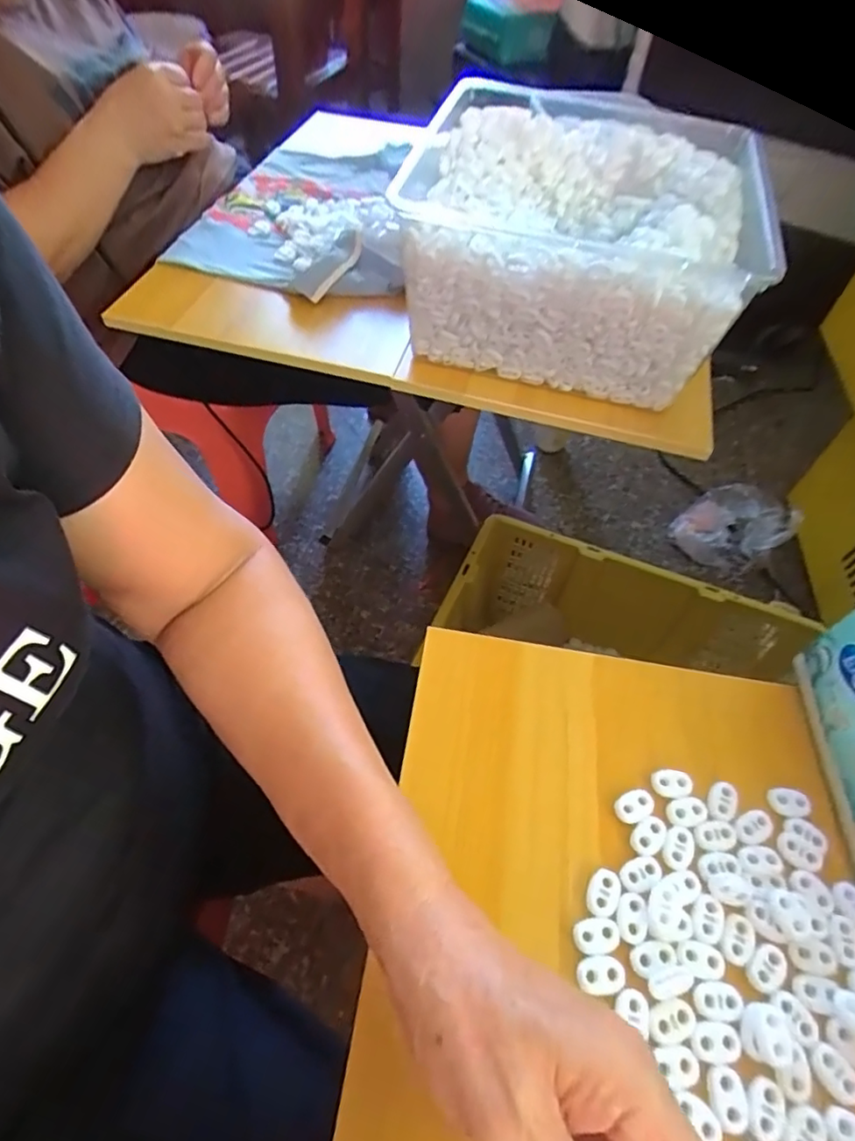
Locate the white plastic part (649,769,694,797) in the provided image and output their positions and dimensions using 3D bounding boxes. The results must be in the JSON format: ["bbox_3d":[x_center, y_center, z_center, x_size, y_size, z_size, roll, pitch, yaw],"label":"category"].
[{"bbox_3d":[0.140,0.121,0.327,0.023,0.004,0.015,3,54,0],"label":"white plastic part"}]

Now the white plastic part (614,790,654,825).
[{"bbox_3d":[0.116,0.131,0.320,0.023,0.004,0.015,-24,59,-18],"label":"white plastic part"}]

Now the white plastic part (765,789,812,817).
[{"bbox_3d":[0.207,0.133,0.328,0.023,0.004,0.015,6,54,2],"label":"white plastic part"}]

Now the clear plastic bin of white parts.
[{"bbox_3d":[0.143,-0.333,0.590,0.309,0.162,0.364,10,55,6],"label":"clear plastic bin of white parts"}]

